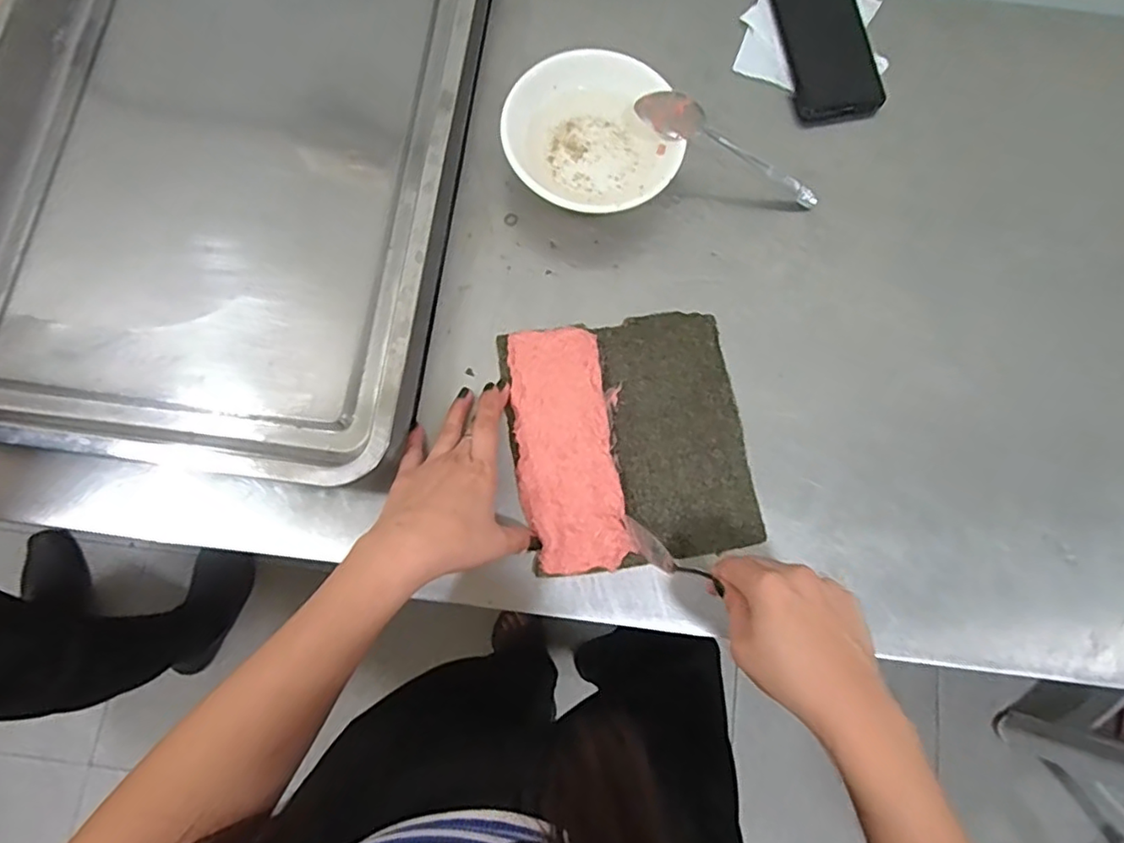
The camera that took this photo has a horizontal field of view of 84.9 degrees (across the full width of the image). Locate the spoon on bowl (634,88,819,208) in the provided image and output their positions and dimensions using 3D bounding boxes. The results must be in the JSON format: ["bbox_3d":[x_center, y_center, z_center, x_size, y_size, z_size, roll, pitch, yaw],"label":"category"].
[{"bbox_3d":[0.143,-0.225,0.512,0.177,0.024,0.036,22,79,-16],"label":"spoon on bowl"}]

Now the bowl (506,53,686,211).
[{"bbox_3d":[0.023,-0.227,0.508,0.132,0.048,0.134,0,79,0],"label":"bowl"}]

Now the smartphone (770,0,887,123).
[{"bbox_3d":[0.239,-0.356,0.564,0.080,0.009,0.167,-11,79,-2],"label":"smartphone"}]

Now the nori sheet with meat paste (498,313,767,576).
[{"bbox_3d":[0.052,0.012,0.479,0.175,0.013,0.190,-9,77,-7],"label":"nori sheet with meat paste"}]

